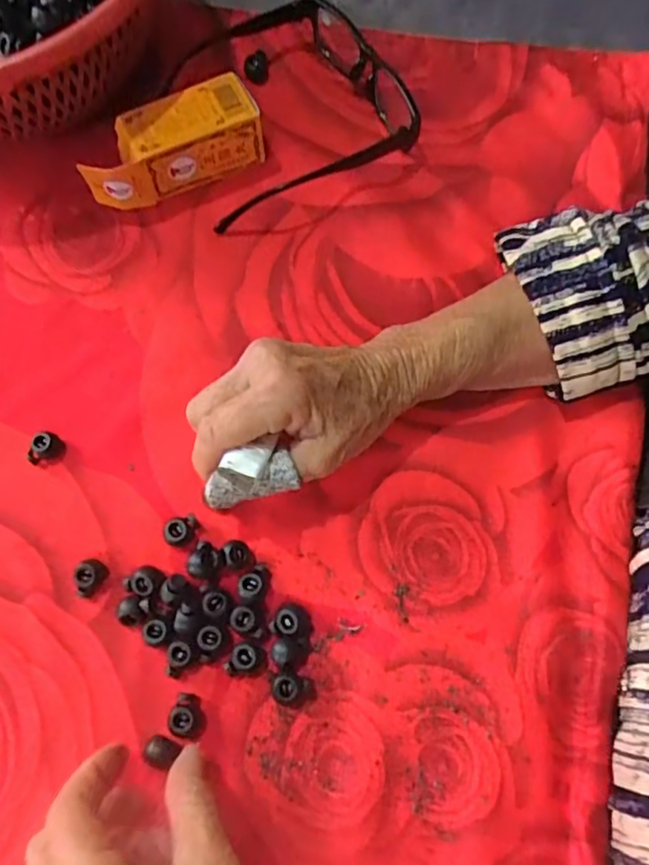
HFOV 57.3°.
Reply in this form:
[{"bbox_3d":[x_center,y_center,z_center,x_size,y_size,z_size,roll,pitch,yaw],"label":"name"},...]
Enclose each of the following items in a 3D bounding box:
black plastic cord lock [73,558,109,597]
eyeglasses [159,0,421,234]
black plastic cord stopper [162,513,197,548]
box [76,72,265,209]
[{"bbox_3d":[-0.123,0.075,0.310,0.014,0.011,0.018,38,75,12],"label":"black plastic cord lock"},{"bbox_3d":[-0.027,-0.222,0.398,0.143,0.039,0.160,-21,69,-6],"label":"eyeglasses"},{"bbox_3d":[-0.076,0.051,0.315,0.014,0.012,0.018,14,71,5],"label":"black plastic cord stopper"},{"bbox_3d":[-0.097,-0.183,0.380,0.115,0.040,0.040,-24,73,-7],"label":"box"}]

